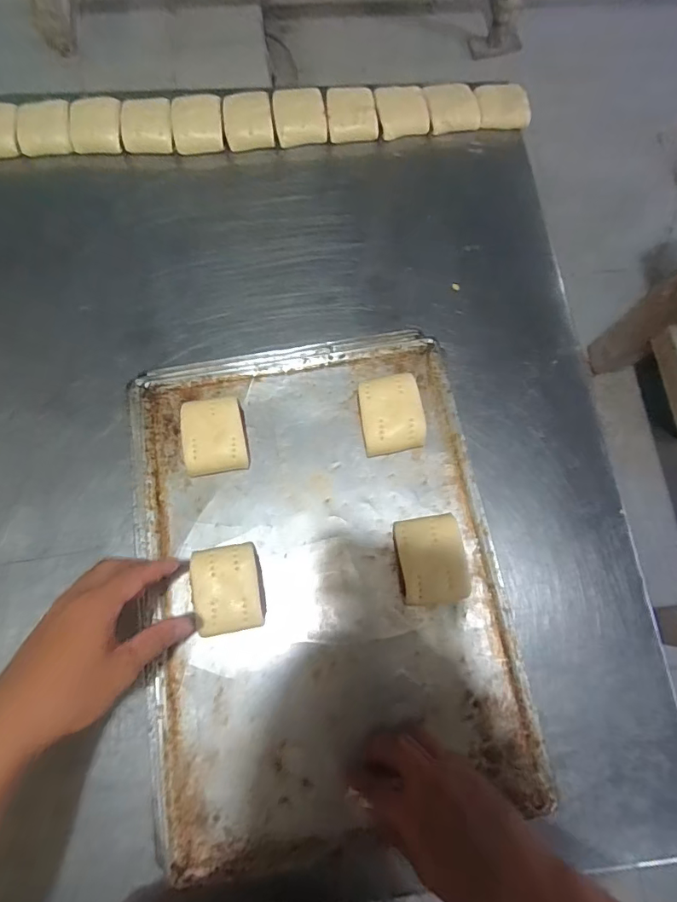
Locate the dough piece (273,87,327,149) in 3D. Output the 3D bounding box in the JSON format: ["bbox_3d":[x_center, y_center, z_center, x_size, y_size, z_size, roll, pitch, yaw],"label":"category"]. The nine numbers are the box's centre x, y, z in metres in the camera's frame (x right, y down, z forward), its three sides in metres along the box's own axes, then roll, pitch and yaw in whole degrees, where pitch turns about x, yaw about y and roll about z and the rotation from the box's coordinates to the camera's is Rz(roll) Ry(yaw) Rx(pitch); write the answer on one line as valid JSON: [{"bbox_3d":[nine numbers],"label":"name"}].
[{"bbox_3d":[-0.053,-0.455,0.652,0.066,0.030,0.084,-5,76,-5],"label":"dough piece"}]

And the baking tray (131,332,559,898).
[{"bbox_3d":[-0.015,0.115,0.449,0.326,0.036,0.475,-10,73,-3],"label":"baking tray"}]

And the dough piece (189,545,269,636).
[{"bbox_3d":[-0.101,0.128,0.444,0.058,0.029,0.076,-9,73,-3],"label":"dough piece"}]

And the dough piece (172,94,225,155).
[{"bbox_3d":[-0.187,-0.441,0.644,0.064,0.030,0.078,-4,76,-5],"label":"dough piece"}]

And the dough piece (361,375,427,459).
[{"bbox_3d":[0.054,-0.037,0.489,0.062,0.026,0.077,-9,73,-3],"label":"dough piece"}]

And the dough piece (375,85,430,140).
[{"bbox_3d":[0.086,-0.466,0.659,0.068,0.030,0.068,-12,73,-4],"label":"dough piece"}]

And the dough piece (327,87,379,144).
[{"bbox_3d":[0.019,-0.458,0.654,0.066,0.028,0.074,-3,73,-1],"label":"dough piece"}]

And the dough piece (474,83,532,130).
[{"bbox_3d":[0.232,-0.482,0.670,0.076,0.023,0.063,-9,73,-3],"label":"dough piece"}]

